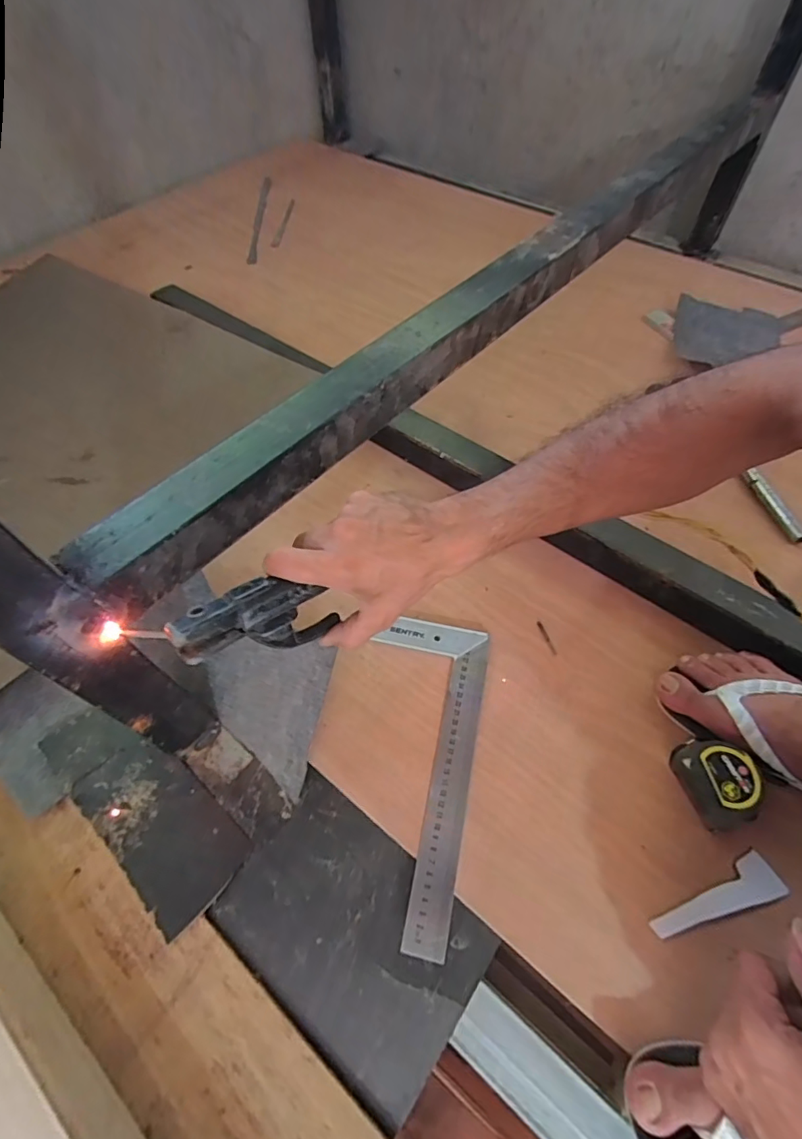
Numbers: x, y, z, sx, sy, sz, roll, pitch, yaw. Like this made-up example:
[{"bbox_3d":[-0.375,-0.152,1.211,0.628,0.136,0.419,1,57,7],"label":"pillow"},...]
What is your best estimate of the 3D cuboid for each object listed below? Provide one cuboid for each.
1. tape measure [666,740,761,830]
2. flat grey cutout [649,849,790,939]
[{"bbox_3d":[0.301,0.203,0.482,0.065,0.038,0.077,-19,59,-11],"label":"tape measure"},{"bbox_3d":[0.278,0.294,0.443,0.122,0.005,0.035,-21,59,-13],"label":"flat grey cutout"}]

